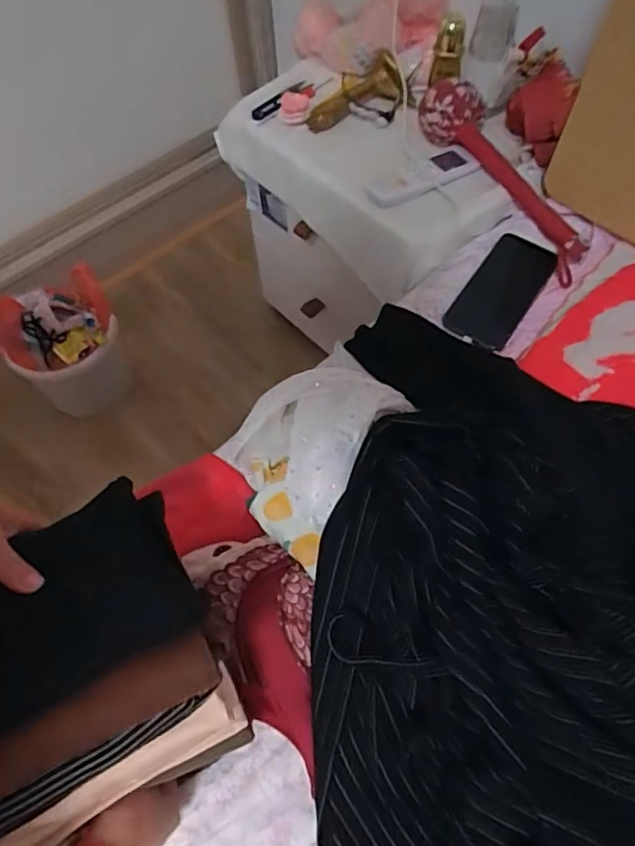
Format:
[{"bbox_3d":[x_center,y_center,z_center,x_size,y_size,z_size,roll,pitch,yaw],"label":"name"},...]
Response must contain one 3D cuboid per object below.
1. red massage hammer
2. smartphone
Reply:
[{"bbox_3d":[0.249,-0.330,0.747,0.074,0.072,0.333,-27,64,-11],"label":"red massage hammer"},{"bbox_3d":[0.230,-0.166,0.712,0.080,0.011,0.176,31,68,18],"label":"smartphone"}]

